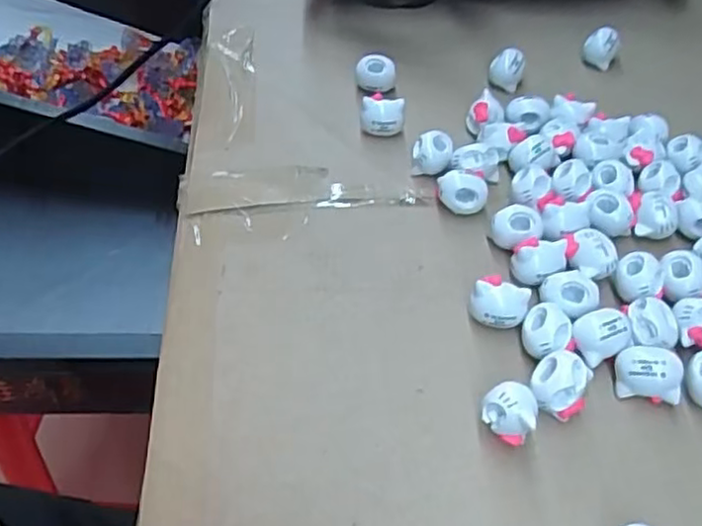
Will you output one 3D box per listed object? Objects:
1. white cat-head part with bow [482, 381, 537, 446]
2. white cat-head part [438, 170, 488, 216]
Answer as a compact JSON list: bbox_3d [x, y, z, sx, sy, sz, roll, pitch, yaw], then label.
[{"bbox_3d":[0.062,0.061,0.270,0.020,0.028,0.015,17,52,13],"label":"white cat-head part with bow"},{"bbox_3d":[0.058,-0.036,0.354,0.026,0.020,0.017,13,51,9],"label":"white cat-head part"}]

